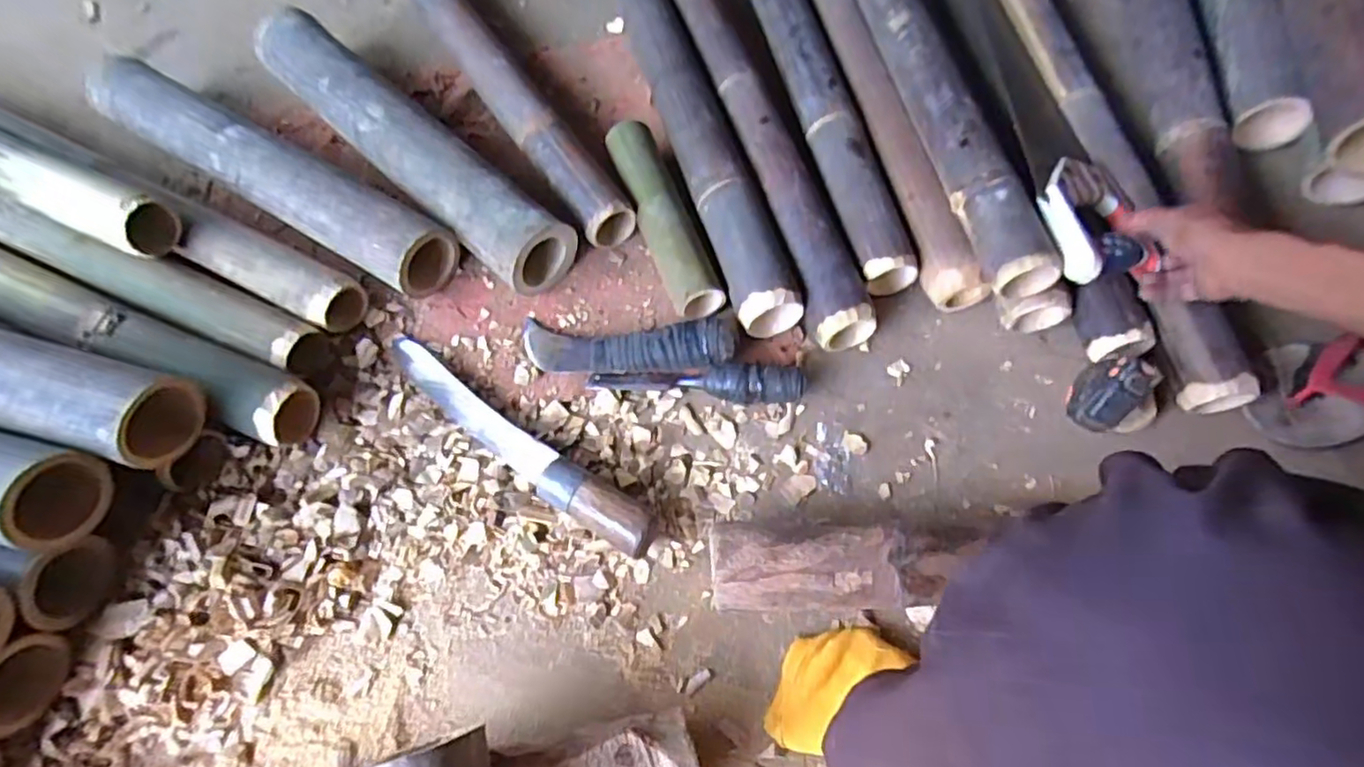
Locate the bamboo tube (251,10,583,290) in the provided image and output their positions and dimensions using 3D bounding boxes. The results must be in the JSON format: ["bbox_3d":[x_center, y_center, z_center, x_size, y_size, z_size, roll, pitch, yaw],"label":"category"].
[{"bbox_3d":[-0.305,-0.259,0.736,0.477,0.091,0.079,41,72,17],"label":"bamboo tube"}]

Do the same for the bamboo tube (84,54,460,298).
[{"bbox_3d":[-0.448,-0.225,0.728,0.481,0.087,0.074,29,69,13],"label":"bamboo tube"}]

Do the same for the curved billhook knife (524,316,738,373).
[{"bbox_3d":[-0.053,-0.041,0.641,0.205,0.041,0.053,3,65,2],"label":"curved billhook knife"}]

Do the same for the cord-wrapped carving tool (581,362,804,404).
[{"bbox_3d":[0.014,-0.003,0.625,0.204,0.039,0.042,-1,65,1],"label":"cord-wrapped carving tool"}]

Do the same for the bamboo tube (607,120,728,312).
[{"bbox_3d":[-0.021,-0.170,0.695,0.049,0.060,0.233,-20,66,-8],"label":"bamboo tube"}]

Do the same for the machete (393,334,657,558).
[{"bbox_3d":[-0.159,0.047,0.606,0.328,0.036,0.046,33,70,15],"label":"machete"}]

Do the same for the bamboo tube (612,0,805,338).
[{"bbox_3d":[-0.012,-0.358,0.769,0.063,0.055,0.677,-16,66,-6],"label":"bamboo tube"}]

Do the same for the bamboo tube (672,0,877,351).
[{"bbox_3d":[0.061,-0.334,0.758,0.057,0.053,0.653,-16,66,-6],"label":"bamboo tube"}]

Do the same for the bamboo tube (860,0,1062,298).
[{"bbox_3d":[0.239,-0.355,0.707,0.075,0.068,0.600,-9,65,-3],"label":"bamboo tube"}]

